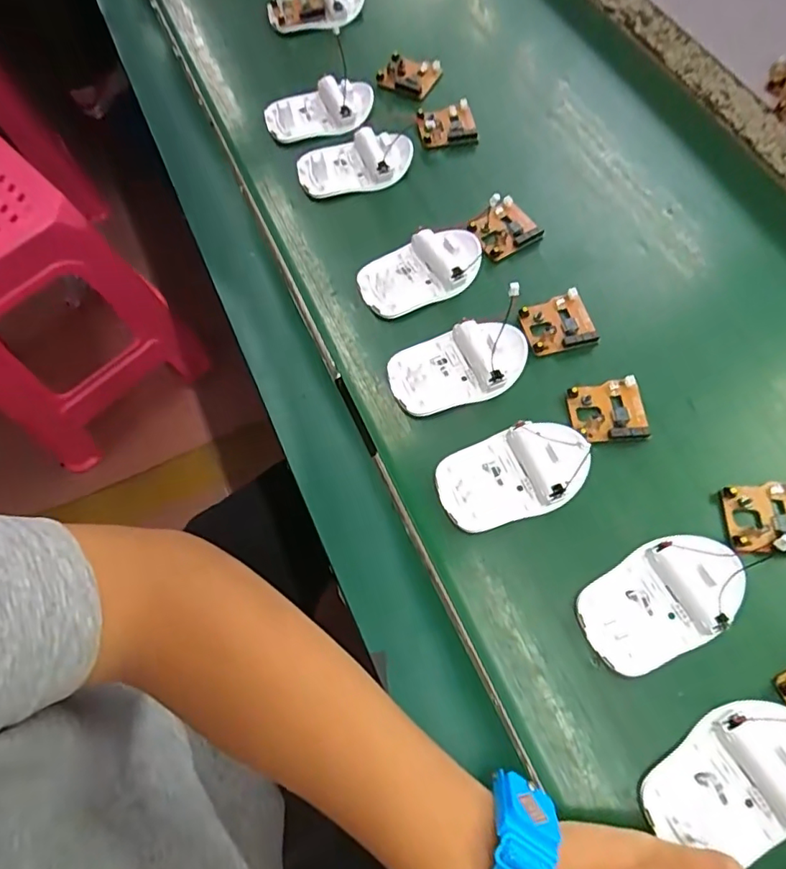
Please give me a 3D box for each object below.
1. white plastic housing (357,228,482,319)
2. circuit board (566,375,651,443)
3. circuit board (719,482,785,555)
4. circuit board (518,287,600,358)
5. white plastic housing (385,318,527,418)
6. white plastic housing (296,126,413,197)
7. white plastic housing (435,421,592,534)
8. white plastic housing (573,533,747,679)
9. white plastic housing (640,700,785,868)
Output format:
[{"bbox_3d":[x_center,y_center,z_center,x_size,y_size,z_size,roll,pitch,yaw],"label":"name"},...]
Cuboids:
[{"bbox_3d":[0.022,-0.126,0.412,0.095,0.015,0.054,-24,68,-9],"label":"white plastic housing"},{"bbox_3d":[0.145,-0.016,0.368,0.048,0.014,0.043,-6,66,-1],"label":"circuit board"},{"bbox_3d":[0.230,0.051,0.335,0.048,0.010,0.044,1,66,1],"label":"circuit board"},{"bbox_3d":[0.120,-0.081,0.396,0.051,0.012,0.045,-12,66,-4],"label":"circuit board"},{"bbox_3d":[0.046,-0.049,0.378,0.097,0.020,0.054,-17,67,-6],"label":"white plastic housing"},{"bbox_3d":[-0.033,-0.234,0.458,0.095,0.020,0.056,-16,67,-6],"label":"white plastic housing"},{"bbox_3d":[0.075,0.023,0.343,0.093,0.024,0.056,-16,67,-6],"label":"white plastic housing"},{"bbox_3d":[0.153,0.095,0.310,0.091,0.021,0.056,-27,68,-11],"label":"white plastic housing"},{"bbox_3d":[0.177,0.177,0.276,0.093,0.015,0.056,-34,70,-13],"label":"white plastic housing"}]

